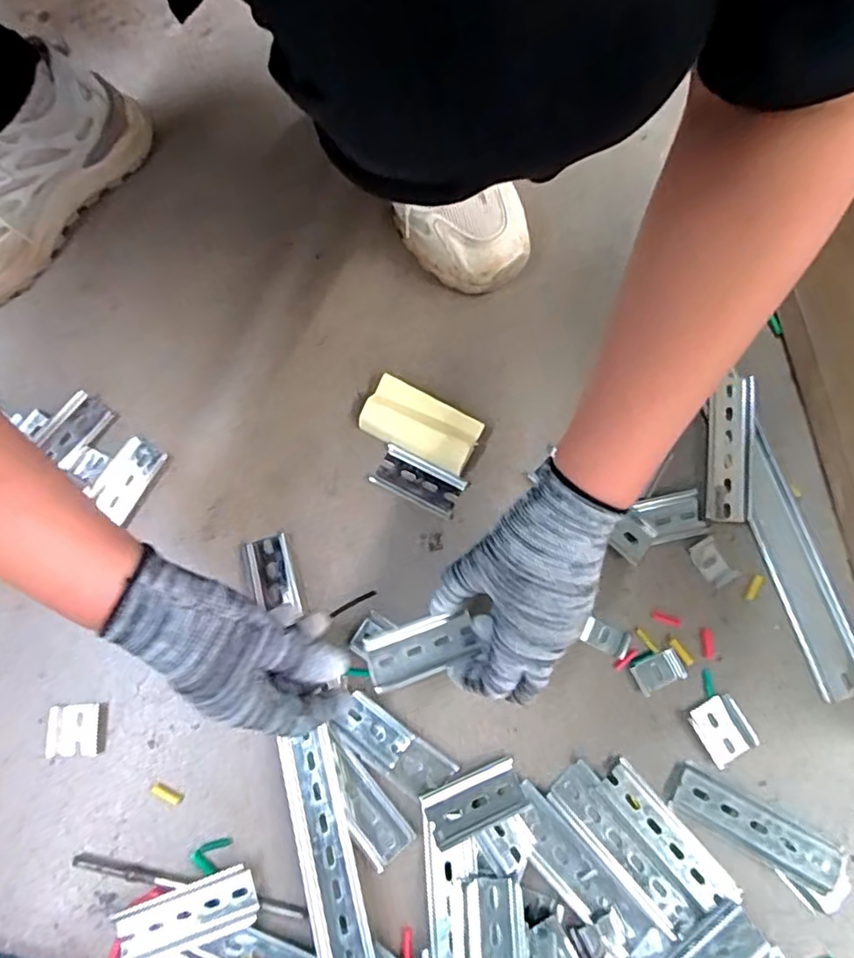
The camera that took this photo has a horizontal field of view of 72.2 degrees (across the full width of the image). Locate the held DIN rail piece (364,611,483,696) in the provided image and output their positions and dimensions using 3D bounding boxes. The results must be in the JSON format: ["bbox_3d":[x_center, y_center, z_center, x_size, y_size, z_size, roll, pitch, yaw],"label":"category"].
[{"bbox_3d":[-0.005,0.115,0.400,0.073,0.007,0.037,-21,74,-9],"label":"held DIN rail piece"}]

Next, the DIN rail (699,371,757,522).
[{"bbox_3d":[0.243,-0.026,0.473,0.036,0.010,0.123,10,74,4],"label":"DIN rail"}]

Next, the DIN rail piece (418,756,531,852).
[{"bbox_3d":[0.033,0.224,0.407,0.069,0.005,0.035,-17,65,-16],"label":"DIN rail piece"}]

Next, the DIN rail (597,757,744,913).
[{"bbox_3d":[0.164,0.245,0.401,0.029,0.007,0.104,-38,77,-9],"label":"DIN rail"}]

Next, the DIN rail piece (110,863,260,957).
[{"bbox_3d":[-0.162,0.296,0.394,0.096,0.009,0.037,-21,74,-4],"label":"DIN rail piece"}]

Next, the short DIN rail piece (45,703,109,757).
[{"bbox_3d":[-0.260,0.185,0.432,0.042,0.005,0.035,-3,74,1],"label":"short DIN rail piece"}]

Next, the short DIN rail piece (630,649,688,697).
[{"bbox_3d":[0.170,0.143,0.432,0.036,0.005,0.022,-24,75,-5],"label":"short DIN rail piece"}]

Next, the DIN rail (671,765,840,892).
[{"bbox_3d":[0.223,0.237,0.399,0.106,0.013,0.033,28,76,9],"label":"DIN rail"}]

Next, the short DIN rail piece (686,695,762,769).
[{"bbox_3d":[0.214,0.181,0.423,0.035,0.007,0.041,-24,75,-5],"label":"short DIN rail piece"}]

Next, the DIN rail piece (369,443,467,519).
[{"bbox_3d":[-0.007,0.001,0.476,0.071,0.009,0.035,25,76,8],"label":"DIN rail piece"}]

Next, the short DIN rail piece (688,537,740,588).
[{"bbox_3d":[0.220,0.065,0.450,0.022,0.005,0.036,-25,75,-6],"label":"short DIN rail piece"}]

